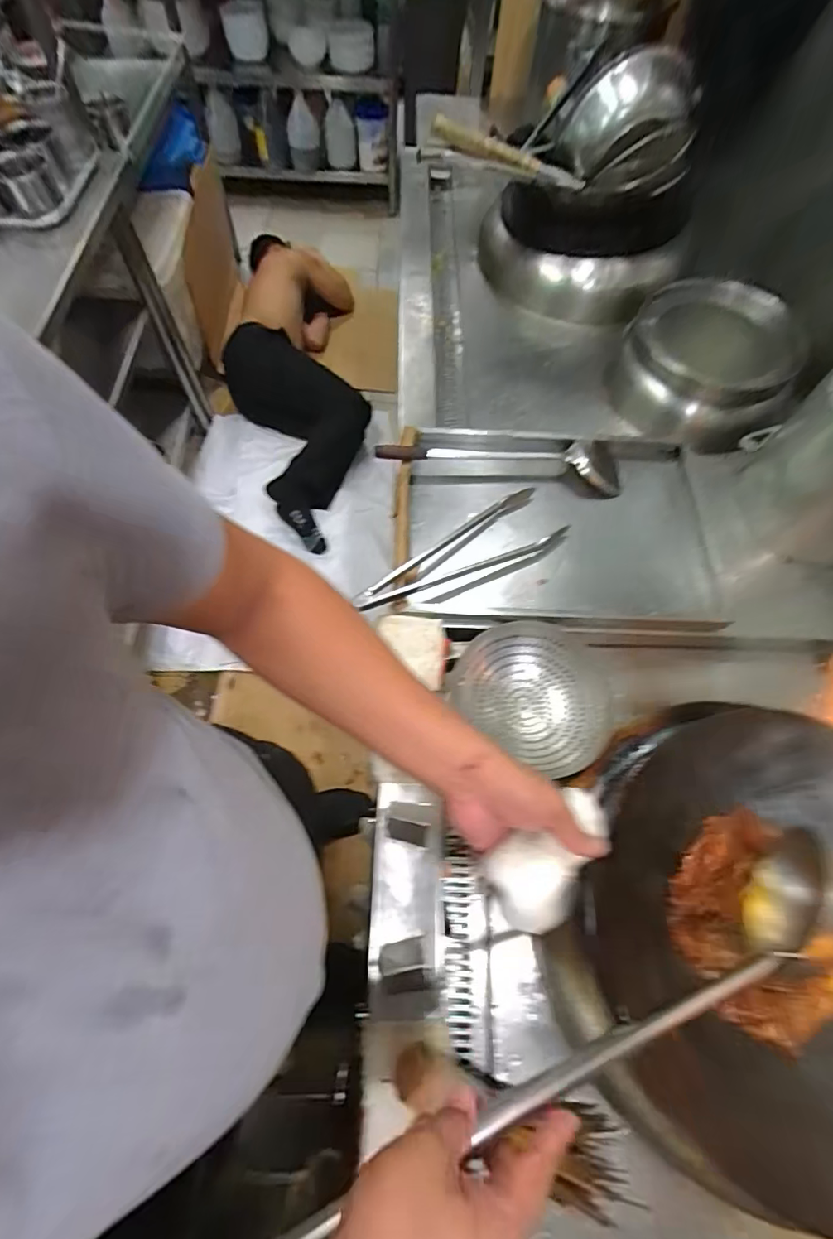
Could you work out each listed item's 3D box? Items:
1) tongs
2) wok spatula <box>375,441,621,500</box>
[{"bbox_3d":[0.072,-0.105,0.816,0.382,0.050,0.109,-30,69,-16],"label":"tongs"},{"bbox_3d":[0.155,-0.292,0.915,0.437,0.055,0.085,7,64,0],"label":"wok spatula"}]

